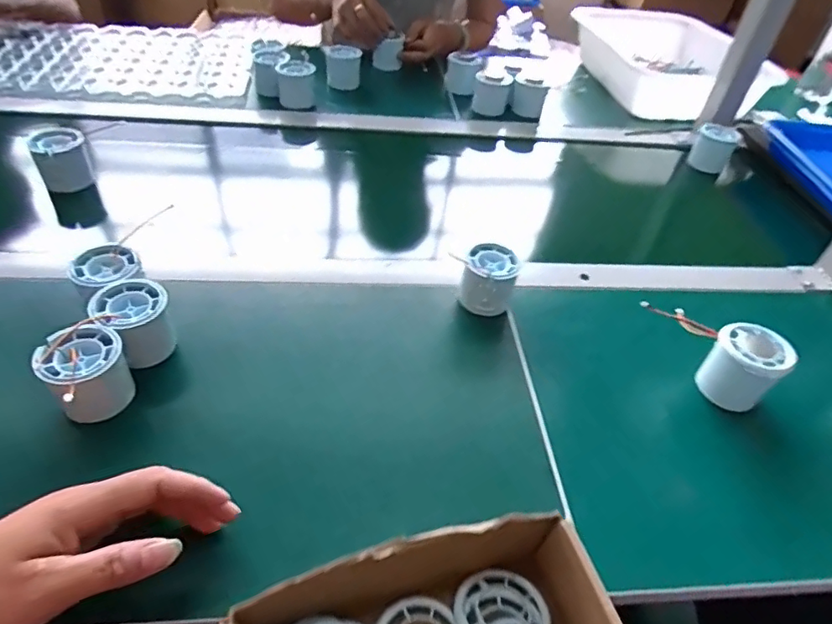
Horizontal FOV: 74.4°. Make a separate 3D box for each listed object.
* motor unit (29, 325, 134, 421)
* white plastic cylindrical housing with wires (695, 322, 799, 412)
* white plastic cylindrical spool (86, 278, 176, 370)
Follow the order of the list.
[{"bbox_3d":[-0.239,0.046,0.401,0.056,0.047,0.053,4,44,-4],"label":"motor unit"},{"bbox_3d":[0.283,0.051,0.478,0.050,0.064,0.055,-25,53,-30],"label":"white plastic cylindrical housing with wires"},{"bbox_3d":[-0.229,0.008,0.447,0.052,0.052,0.054,-21,51,-27],"label":"white plastic cylindrical spool"}]

